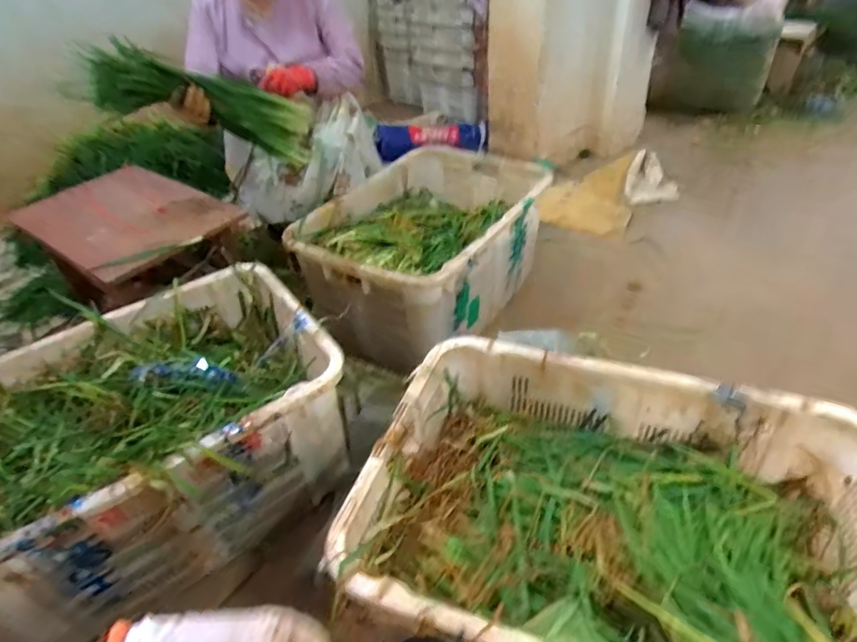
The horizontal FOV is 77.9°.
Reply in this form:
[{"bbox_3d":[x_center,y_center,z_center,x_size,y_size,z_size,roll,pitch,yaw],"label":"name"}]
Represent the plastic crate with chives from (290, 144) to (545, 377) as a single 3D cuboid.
[{"bbox_3d":[0.006,-0.222,1.614,0.534,0.324,0.752,19,44,27],"label":"plastic crate with chives"}]

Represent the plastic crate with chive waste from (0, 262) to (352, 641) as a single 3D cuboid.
[{"bbox_3d":[-0.592,0.228,1.109,0.745,0.335,0.587,-26,43,-25],"label":"plastic crate with chive waste"}]

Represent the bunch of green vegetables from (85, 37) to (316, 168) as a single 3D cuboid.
[{"bbox_3d":[-0.615,-0.608,1.507,0.577,0.188,0.245,8,28,-35],"label":"bunch of green vegetables"}]

